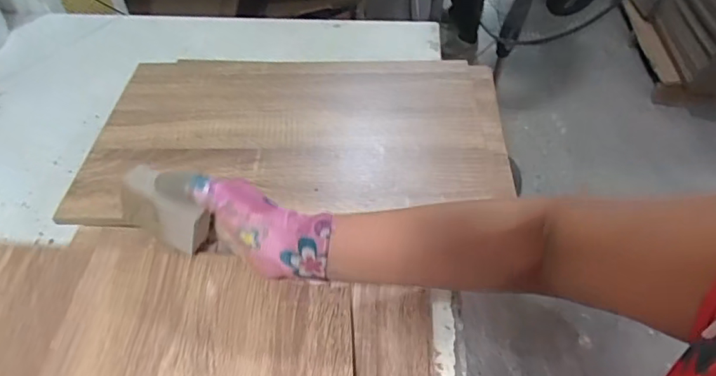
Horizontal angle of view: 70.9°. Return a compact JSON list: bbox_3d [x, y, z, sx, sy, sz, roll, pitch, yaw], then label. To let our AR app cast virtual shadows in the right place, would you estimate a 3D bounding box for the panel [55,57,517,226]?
[{"bbox_3d":[-0.080,-0.094,0.756,0.593,0.024,0.365,0,46,2],"label":"panel"}]

